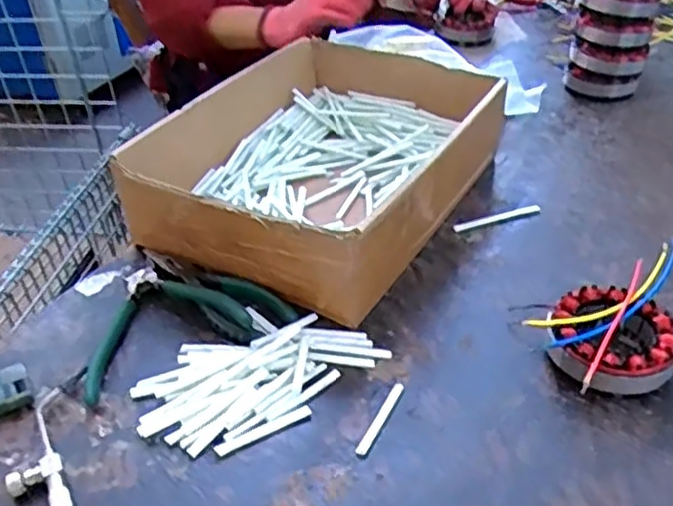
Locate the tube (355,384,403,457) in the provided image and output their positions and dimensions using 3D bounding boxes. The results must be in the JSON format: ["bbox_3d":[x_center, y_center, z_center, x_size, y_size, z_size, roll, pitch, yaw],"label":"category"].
[{"bbox_3d":[0.030,0.109,0.454,0.007,0.004,0.064,16,41,24],"label":"tube"}]

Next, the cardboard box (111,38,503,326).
[{"bbox_3d":[-0.004,-0.095,0.644,0.245,0.095,0.344,16,41,24],"label":"cardboard box"}]

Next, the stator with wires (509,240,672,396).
[{"bbox_3d":[0.217,0.050,0.493,0.168,0.034,0.089,-21,41,-22],"label":"stator with wires"}]

